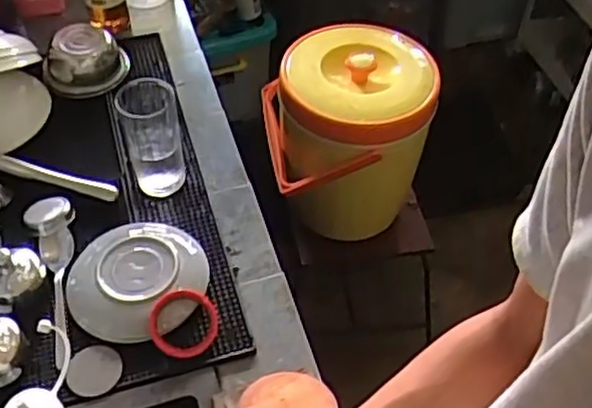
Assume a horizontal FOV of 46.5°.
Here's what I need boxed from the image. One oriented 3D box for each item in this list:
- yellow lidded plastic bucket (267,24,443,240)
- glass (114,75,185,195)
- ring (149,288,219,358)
[{"bbox_3d":[0.102,-0.127,1.434,0.311,0.390,0.320,0,49,0],"label":"yellow lidded plastic bucket"},{"bbox_3d":[-0.179,-0.090,0.864,0.065,0.144,0.082,-7,50,-6],"label":"glass"},{"bbox_3d":[-0.121,0.129,0.748,0.073,0.009,0.073,4,70,-12],"label":"ring"}]

